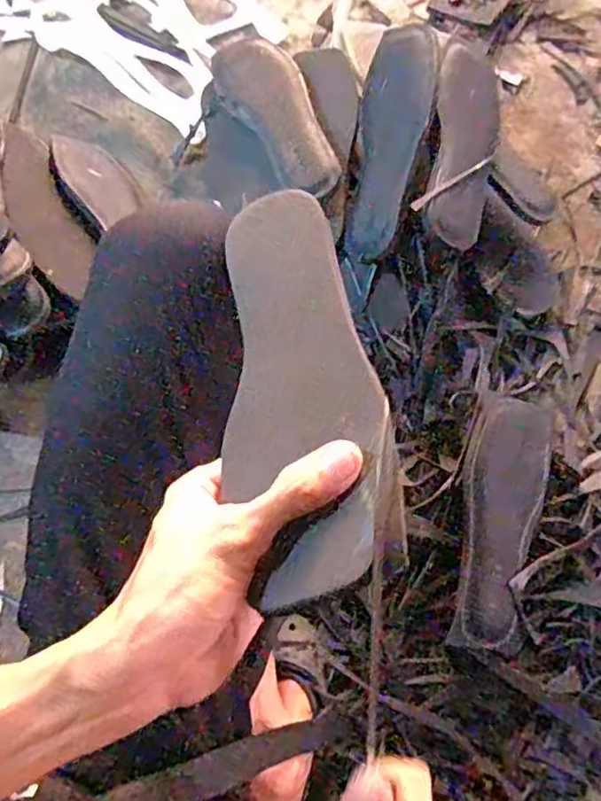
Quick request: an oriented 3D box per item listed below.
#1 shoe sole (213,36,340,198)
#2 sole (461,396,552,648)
[{"bbox_3d":[-0.021,-0.315,0.708,0.077,0.030,0.219,-32,77,-10],"label":"shoe sole"},{"bbox_3d":[0.195,0.115,0.639,0.085,0.018,0.238,19,81,-10],"label":"sole"}]

